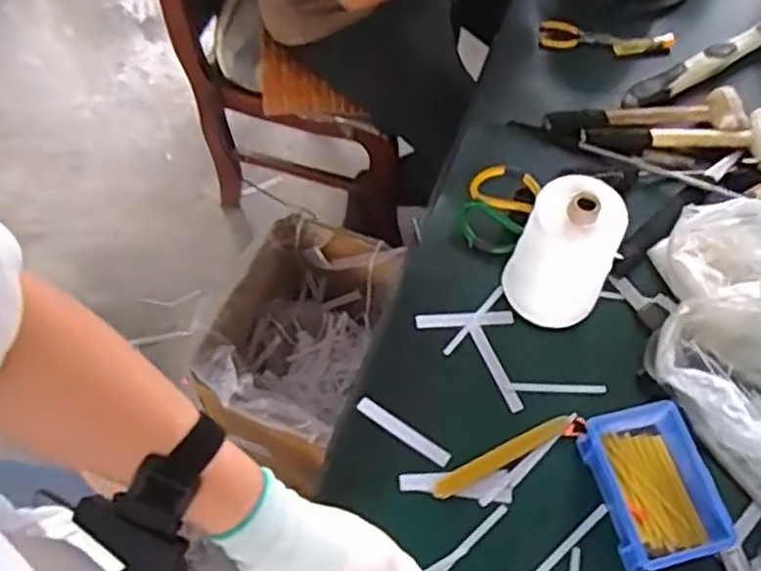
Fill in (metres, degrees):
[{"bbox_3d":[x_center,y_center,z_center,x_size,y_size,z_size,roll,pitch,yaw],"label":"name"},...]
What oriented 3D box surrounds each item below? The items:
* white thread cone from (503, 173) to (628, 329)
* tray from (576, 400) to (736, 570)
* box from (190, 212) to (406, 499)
[{"bbox_3d":[0.196,-0.029,0.753,0.096,0.156,0.097,24,63,13],"label":"white thread cone"},{"bbox_3d":[0.268,0.193,0.701,0.105,0.040,0.147,-14,61,-8],"label":"tray"},{"bbox_3d":[-0.144,0.100,1.225,0.228,0.220,0.385,17,62,9],"label":"box"}]

